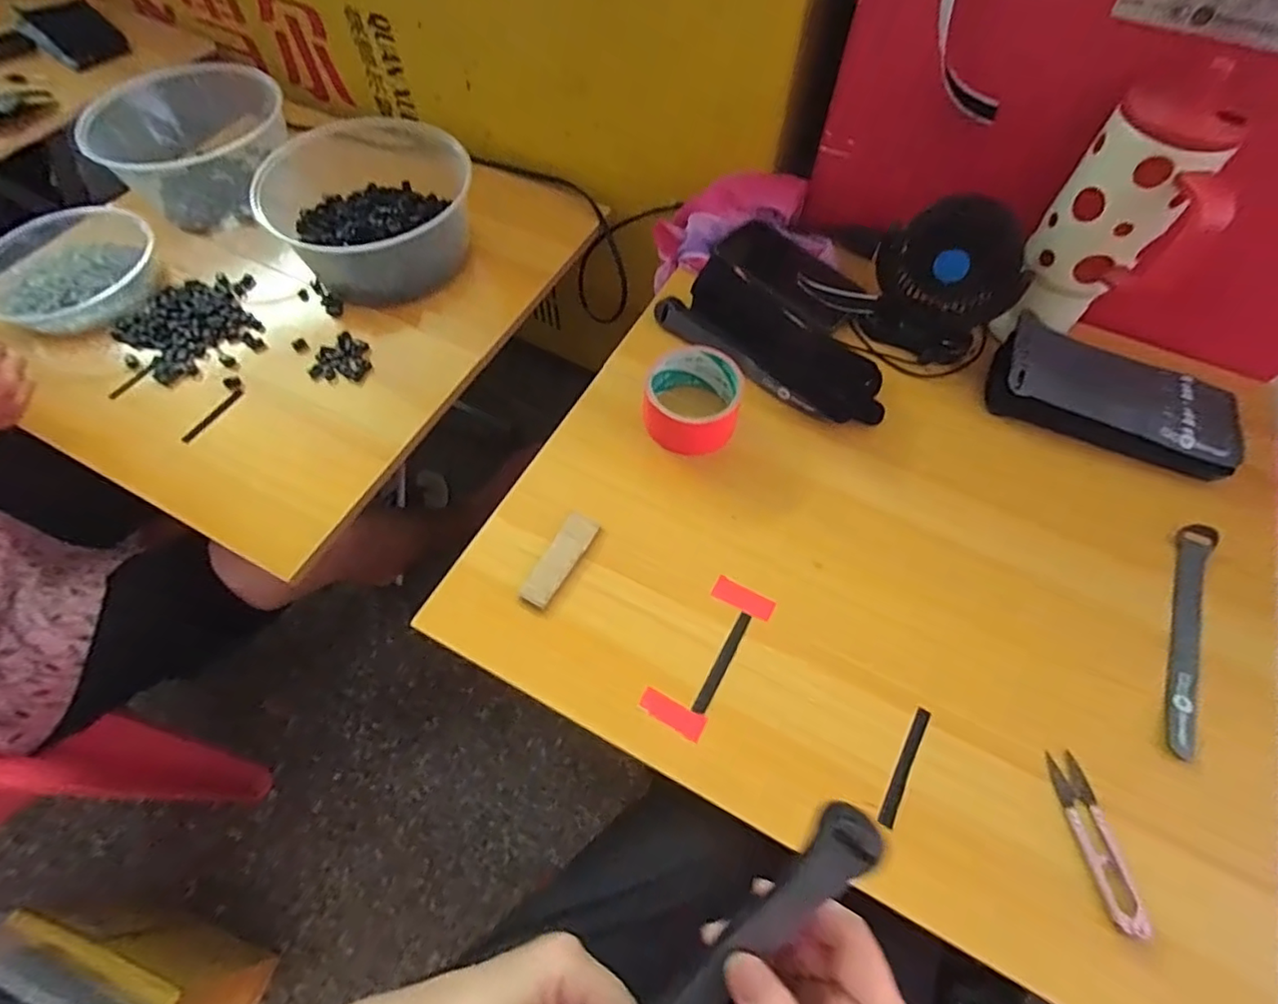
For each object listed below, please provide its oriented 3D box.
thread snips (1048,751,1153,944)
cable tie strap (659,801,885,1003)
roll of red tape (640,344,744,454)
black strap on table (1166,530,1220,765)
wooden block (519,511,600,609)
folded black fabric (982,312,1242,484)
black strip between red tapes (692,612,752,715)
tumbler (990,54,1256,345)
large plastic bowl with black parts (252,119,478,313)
[{"bbox_3d":[0.293,0.216,0.374,0.023,0.006,0.100,-8,55,2],"label":"thread snips"},{"bbox_3d":[0.046,0.206,0.264,0.024,0.009,0.173,41,98,18],"label":"cable tie strap"},{"bbox_3d":[0.048,-0.091,0.517,0.087,0.038,0.088,10,64,4],"label":"roll of red tape"},{"bbox_3d":[0.415,0.097,0.440,0.024,0.010,0.191,26,69,13],"label":"black strap on table"},{"bbox_3d":[-0.063,0.046,0.466,0.025,0.005,0.081,25,64,14],"label":"wooden block"},{"bbox_3d":[0.427,-0.094,0.518,0.197,0.032,0.091,17,62,10],"label":"folded black fabric"},{"bbox_3d":[0.062,0.119,0.434,0.010,0.004,0.083,27,64,13],"label":"black strip between red tapes"},{"bbox_3d":[0.399,-0.229,0.495,0.107,0.201,0.106,37,69,16],"label":"tumbler"},{"bbox_3d":[-0.291,-0.335,0.678,0.225,0.102,0.191,-37,67,-18],"label":"large plastic bowl with black parts"}]

